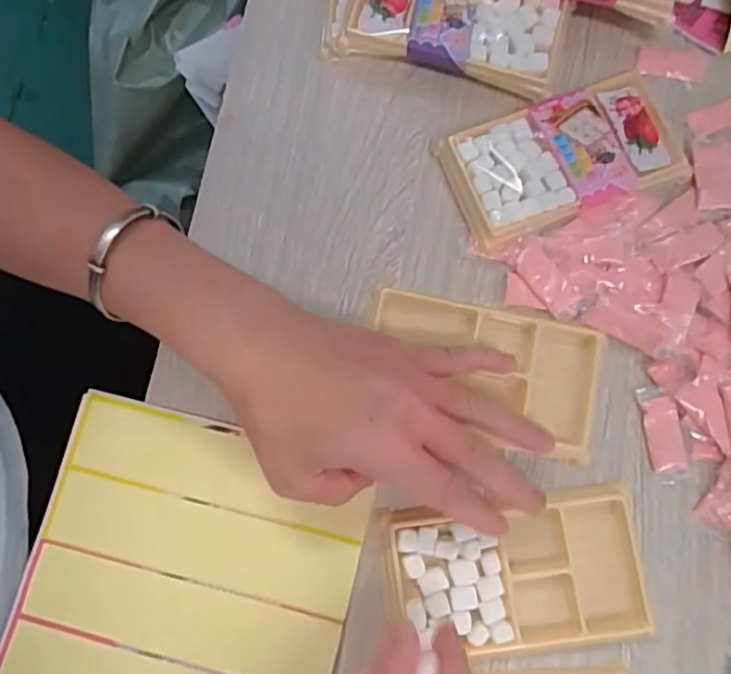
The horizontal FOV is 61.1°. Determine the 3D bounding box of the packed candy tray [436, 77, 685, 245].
[{"bbox_3d":[0.119,-0.108,0.371,0.137,0.016,0.075,-21,77,-4],"label":"packed candy tray"}]

